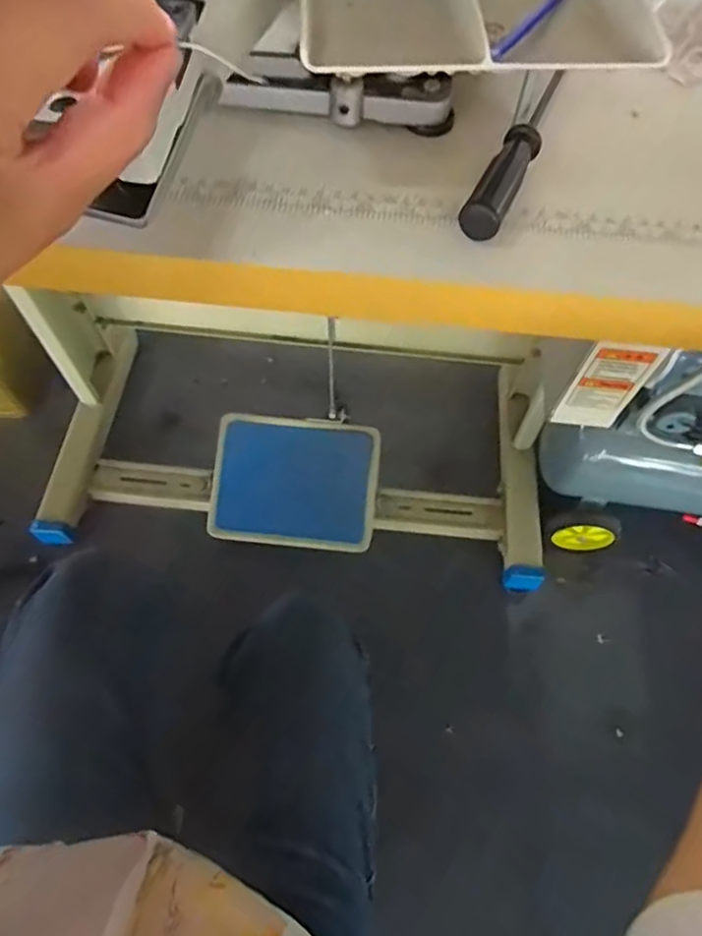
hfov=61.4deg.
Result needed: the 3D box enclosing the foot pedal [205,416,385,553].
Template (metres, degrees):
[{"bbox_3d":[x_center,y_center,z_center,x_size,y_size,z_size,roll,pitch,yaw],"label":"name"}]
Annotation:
[{"bbox_3d":[-0.091,0.023,0.971,0.264,0.026,0.204,6,89,0],"label":"foot pedal"}]

